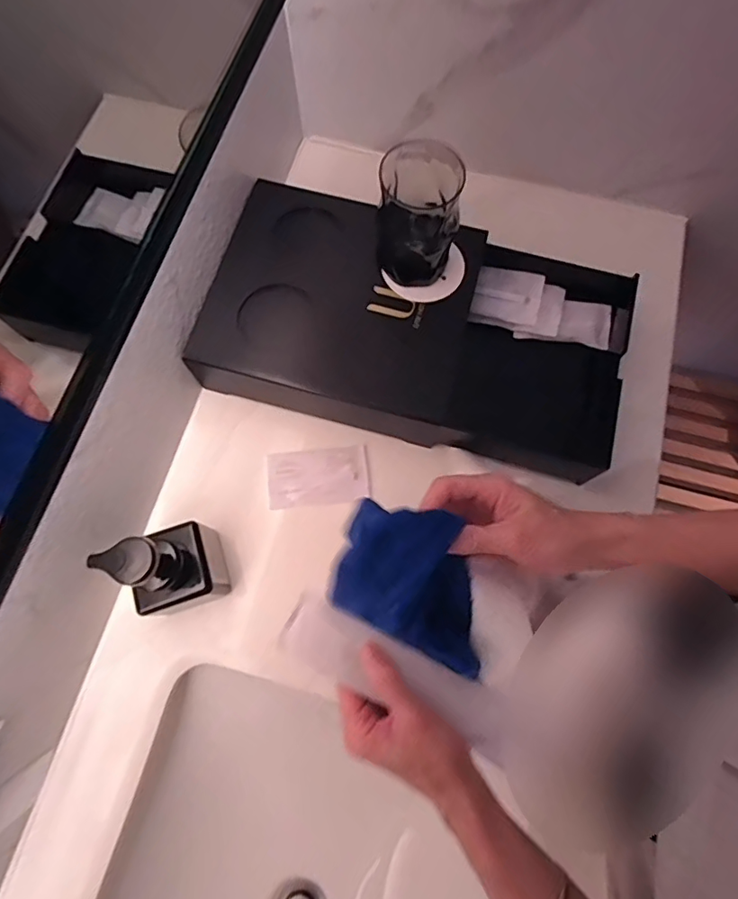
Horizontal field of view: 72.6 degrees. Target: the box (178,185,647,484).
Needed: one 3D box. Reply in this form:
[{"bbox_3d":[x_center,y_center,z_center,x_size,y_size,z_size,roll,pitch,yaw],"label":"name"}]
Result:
[{"bbox_3d":[0.058,-0.128,0.530,0.426,0.086,0.240,14,73,5],"label":"box"}]

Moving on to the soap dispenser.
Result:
[{"bbox_3d":[-0.178,0.103,0.443,0.064,0.144,0.066,-19,73,-5],"label":"soap dispenser"}]

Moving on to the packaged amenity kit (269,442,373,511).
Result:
[{"bbox_3d":[-0.053,0.028,0.525,0.104,0.008,0.057,-4,73,-1],"label":"packaged amenity kit"}]

